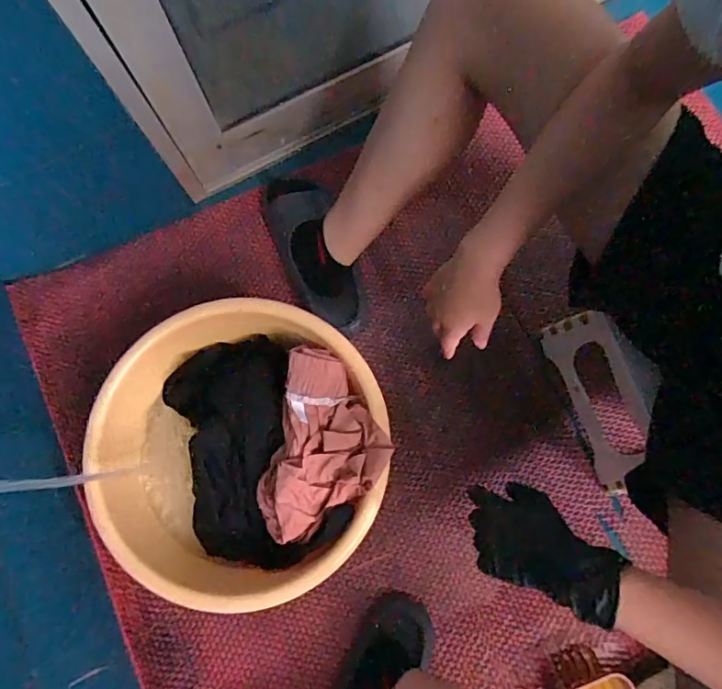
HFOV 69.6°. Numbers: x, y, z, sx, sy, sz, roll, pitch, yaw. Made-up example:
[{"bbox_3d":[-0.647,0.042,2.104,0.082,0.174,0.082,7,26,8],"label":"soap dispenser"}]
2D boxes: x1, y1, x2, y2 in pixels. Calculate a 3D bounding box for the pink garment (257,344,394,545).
[{"bbox_3d":[-0.040,0.127,0.643,0.142,0.053,0.227,13,78,6],"label":"pink garment"}]

